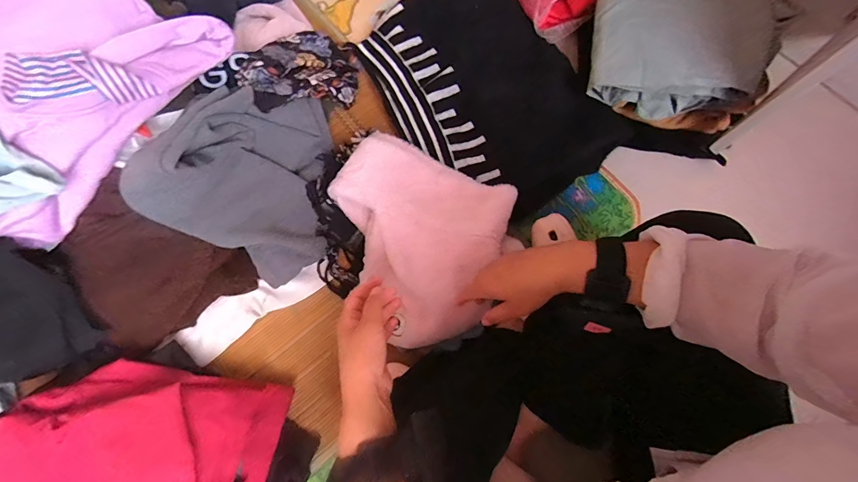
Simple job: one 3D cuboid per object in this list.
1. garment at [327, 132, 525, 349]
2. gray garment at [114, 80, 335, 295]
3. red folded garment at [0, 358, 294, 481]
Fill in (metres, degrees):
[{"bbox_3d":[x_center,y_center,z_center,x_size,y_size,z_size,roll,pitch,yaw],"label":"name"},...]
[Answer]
[{"bbox_3d":[-0.001,-0.023,0.531,0.238,0.075,0.305,-19,74,-4],"label":"garment"},{"bbox_3d":[-0.257,-0.115,0.554,0.247,0.148,0.283,26,76,8],"label":"gray garment"},{"bbox_3d":[-0.368,0.310,0.468,0.335,0.092,0.272,9,74,4],"label":"red folded garment"}]

